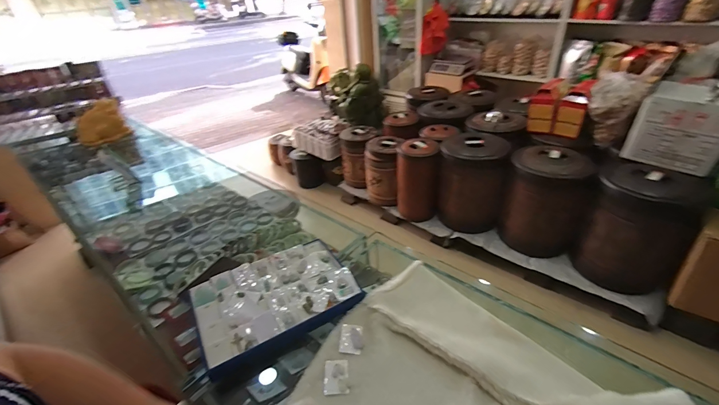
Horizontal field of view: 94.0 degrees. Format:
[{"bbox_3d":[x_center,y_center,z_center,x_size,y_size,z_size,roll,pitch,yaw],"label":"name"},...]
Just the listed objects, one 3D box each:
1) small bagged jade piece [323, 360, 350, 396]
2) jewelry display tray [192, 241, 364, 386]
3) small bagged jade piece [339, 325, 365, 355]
[{"bbox_3d":[-0.045,0.330,0.637,0.046,0.008,0.065,-6,34,-2],"label":"small bagged jade piece"},{"bbox_3d":[-0.196,0.218,0.792,0.349,0.045,0.252,-22,38,-24],"label":"jewelry display tray"},{"bbox_3d":[-0.015,0.285,0.700,0.049,0.005,0.064,1,35,8],"label":"small bagged jade piece"}]

